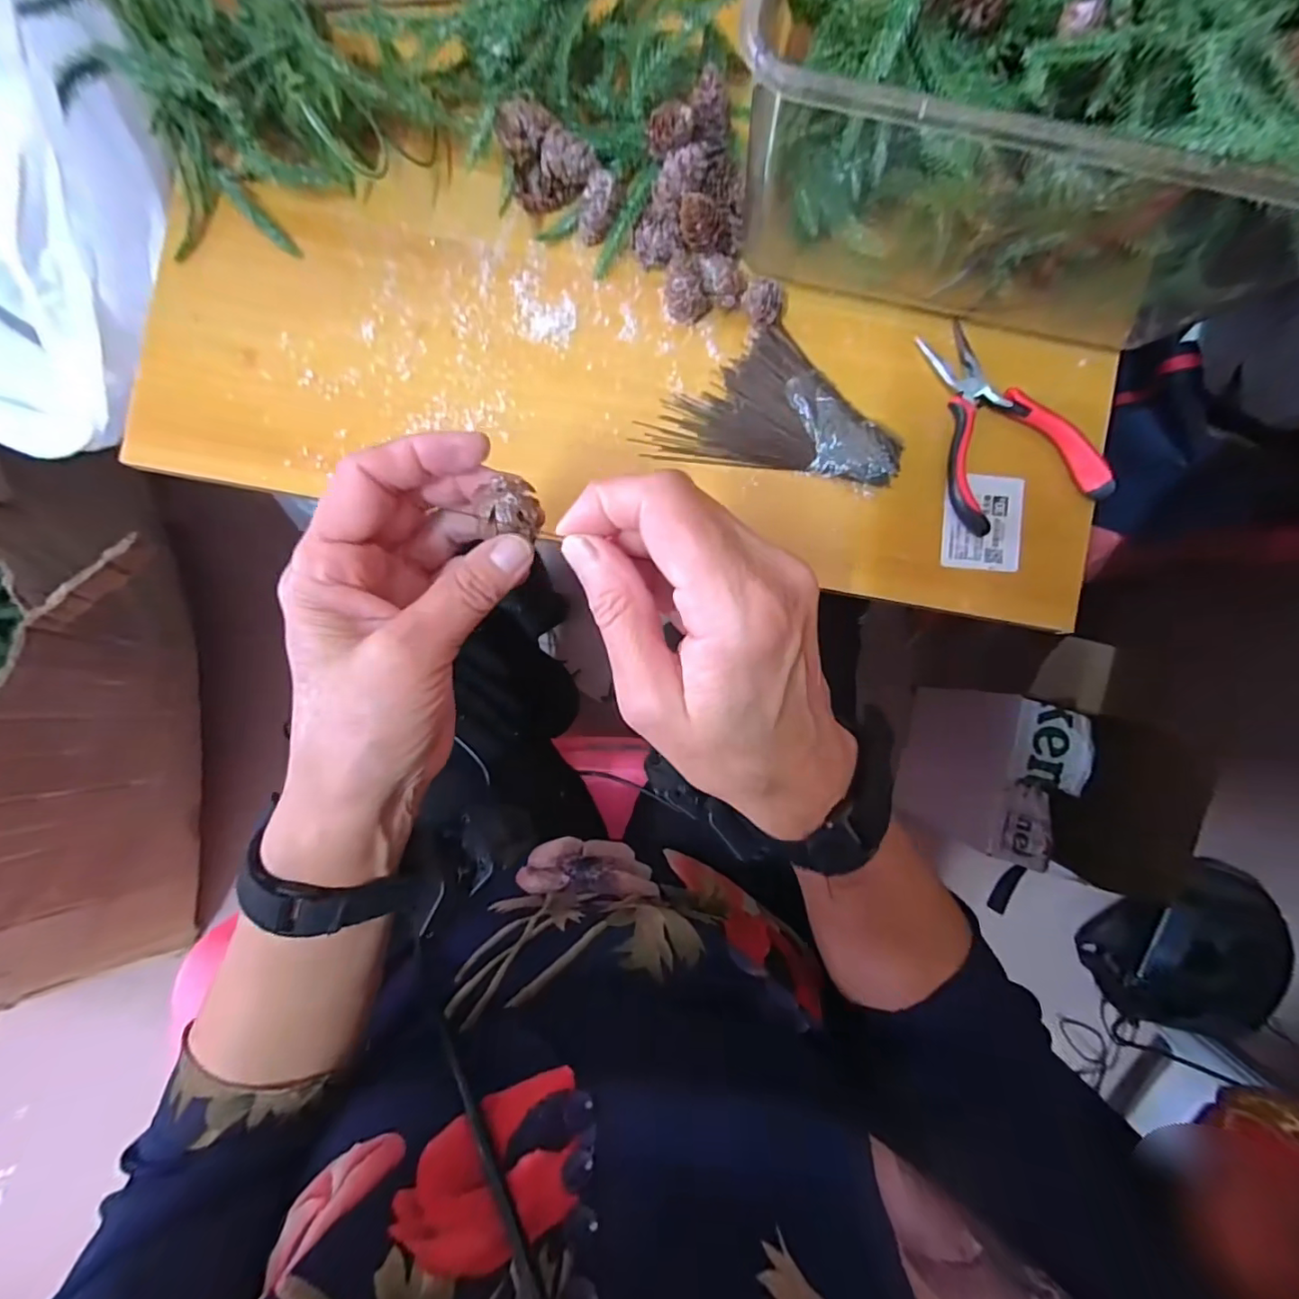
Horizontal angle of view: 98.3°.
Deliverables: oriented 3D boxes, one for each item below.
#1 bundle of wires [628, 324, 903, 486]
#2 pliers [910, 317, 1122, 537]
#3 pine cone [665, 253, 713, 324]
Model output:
[{"bbox_3d":[0.078,-0.152,0.342,0.151,0.014,0.082,8,90,0],"label":"bundle of wires"},{"bbox_3d":[0.215,-0.140,0.341,0.080,0.020,0.127,-20,90,0],"label":"pliers"},{"bbox_3d":[0.024,-0.216,0.338,0.028,0.021,0.033,6,90,0],"label":"pine cone"}]

